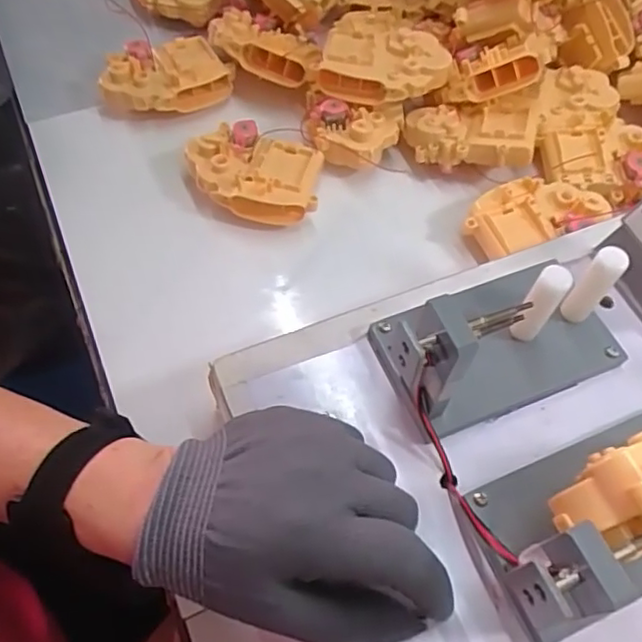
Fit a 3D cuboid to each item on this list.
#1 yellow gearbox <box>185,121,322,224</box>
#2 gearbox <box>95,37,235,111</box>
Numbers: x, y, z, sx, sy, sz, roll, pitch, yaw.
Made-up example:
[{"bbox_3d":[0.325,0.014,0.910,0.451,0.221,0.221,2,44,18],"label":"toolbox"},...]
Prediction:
[{"bbox_3d":[-0.051,-0.106,0.455,0.099,0.043,0.063,10,60,4],"label":"yellow gearbox"},{"bbox_3d":[-0.125,-0.193,0.500,0.096,0.045,0.069,-32,66,-19],"label":"gearbox"}]

